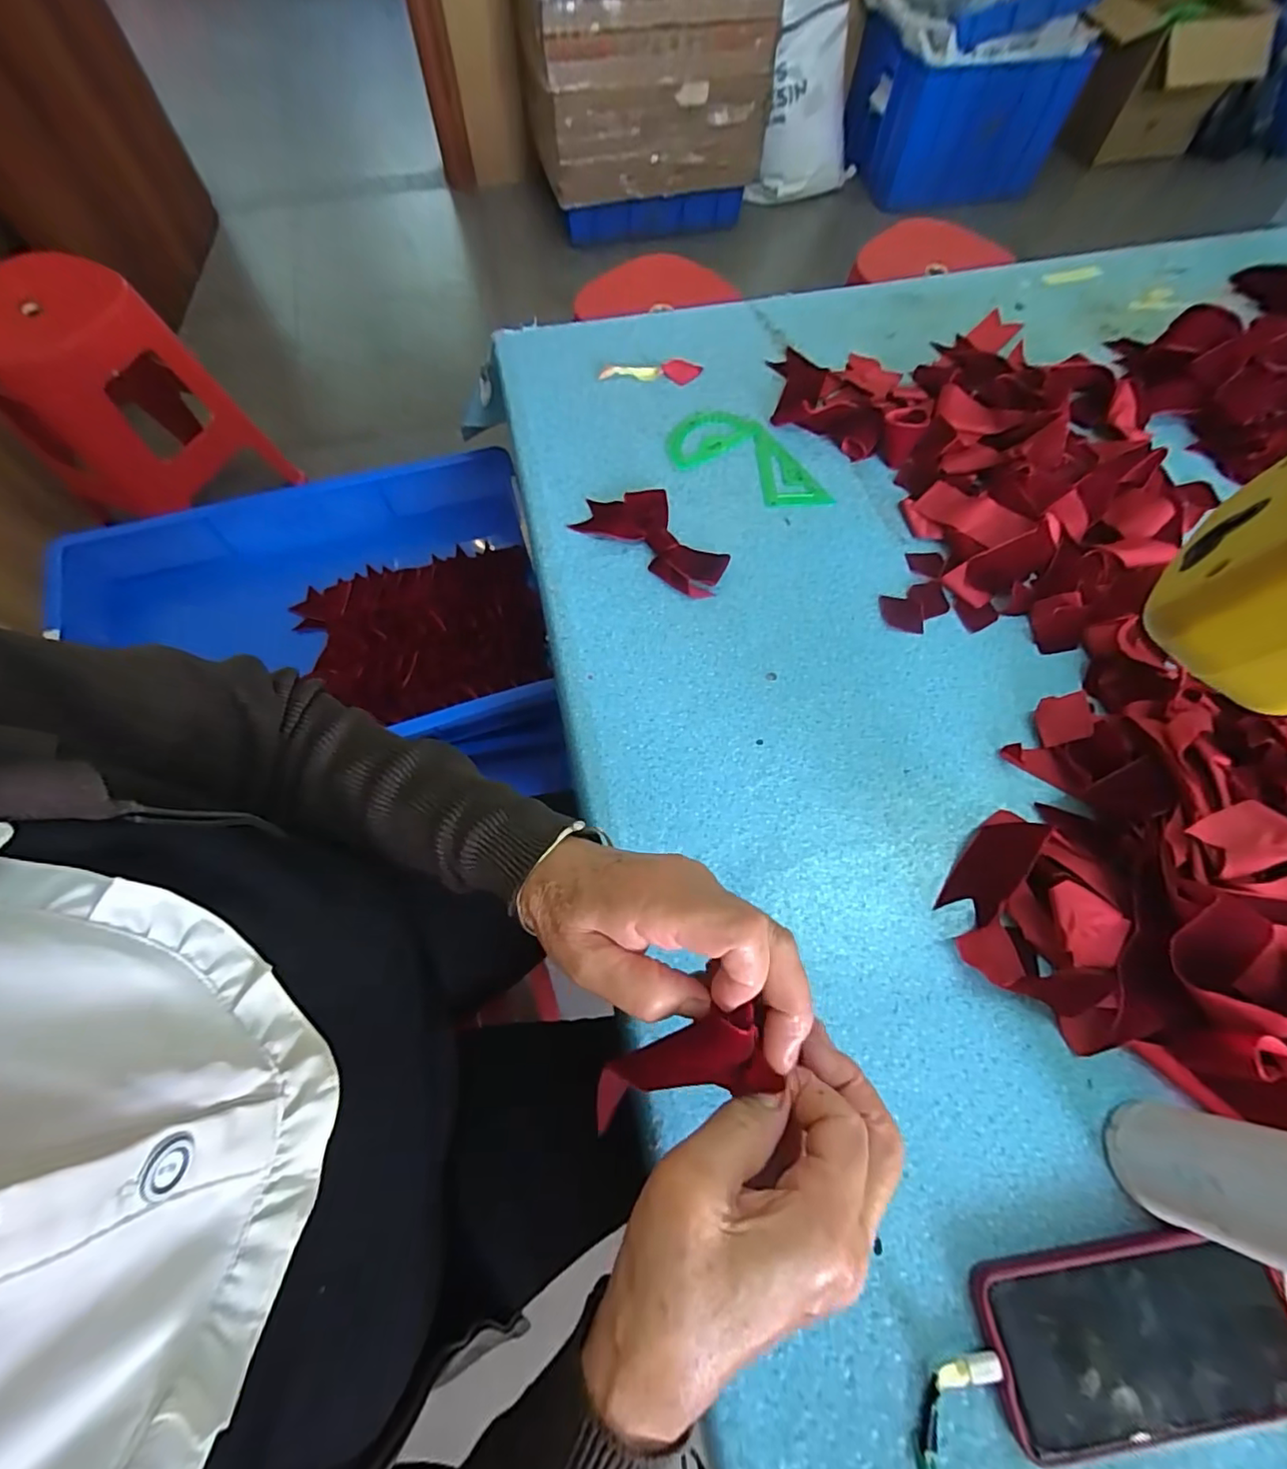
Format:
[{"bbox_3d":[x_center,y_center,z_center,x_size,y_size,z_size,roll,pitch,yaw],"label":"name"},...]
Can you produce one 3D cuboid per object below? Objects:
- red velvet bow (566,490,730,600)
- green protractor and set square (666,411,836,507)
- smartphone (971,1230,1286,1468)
[{"bbox_3d":[0.013,-0.180,0.513,0.144,0.012,0.070,34,72,13],"label":"red velvet bow"},{"bbox_3d":[0.105,-0.268,0.555,0.171,0.005,0.087,31,71,12],"label":"green protractor and set square"},{"bbox_3d":[0.263,0.319,0.302,0.160,0.018,0.076,-7,68,-2],"label":"smartphone"}]

